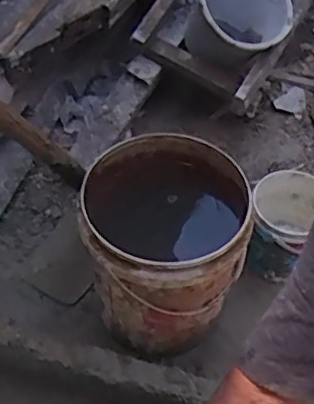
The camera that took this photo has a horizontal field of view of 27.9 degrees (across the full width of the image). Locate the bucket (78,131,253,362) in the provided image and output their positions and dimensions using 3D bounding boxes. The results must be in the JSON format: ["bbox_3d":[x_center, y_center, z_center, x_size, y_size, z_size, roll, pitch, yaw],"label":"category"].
[{"bbox_3d":[0.013,0.098,1.243,0.294,0.332,0.304,-21,56,-16],"label":"bucket"}]

